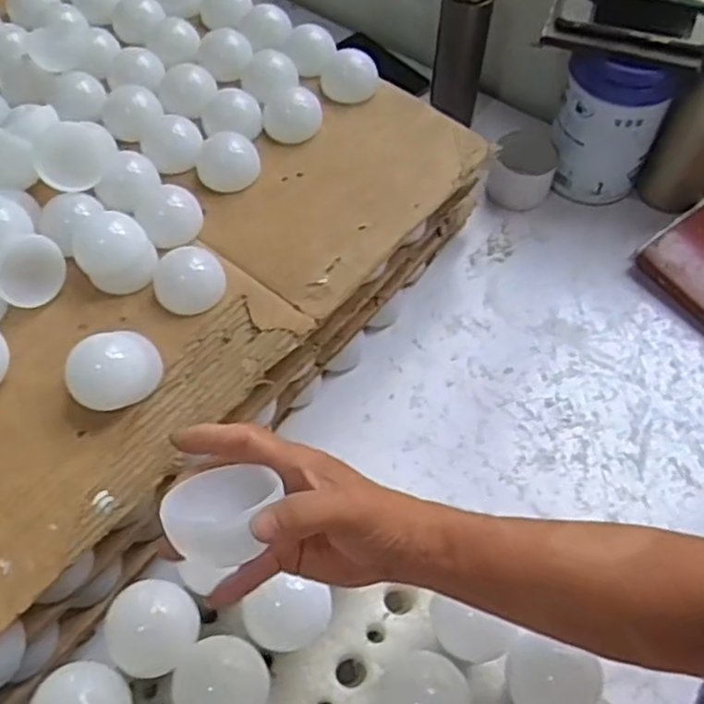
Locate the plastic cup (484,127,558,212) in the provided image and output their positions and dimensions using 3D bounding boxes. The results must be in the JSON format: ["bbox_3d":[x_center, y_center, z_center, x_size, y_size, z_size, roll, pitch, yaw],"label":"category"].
[{"bbox_3d":[0.218,-0.231,0.921,0.078,0.069,0.077,0,58,0],"label":"plastic cup"}]

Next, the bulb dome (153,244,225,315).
[{"bbox_3d":[-0.152,-0.068,0.674,0.063,0.031,0.057,-17,60,-11],"label":"bulb dome"}]

